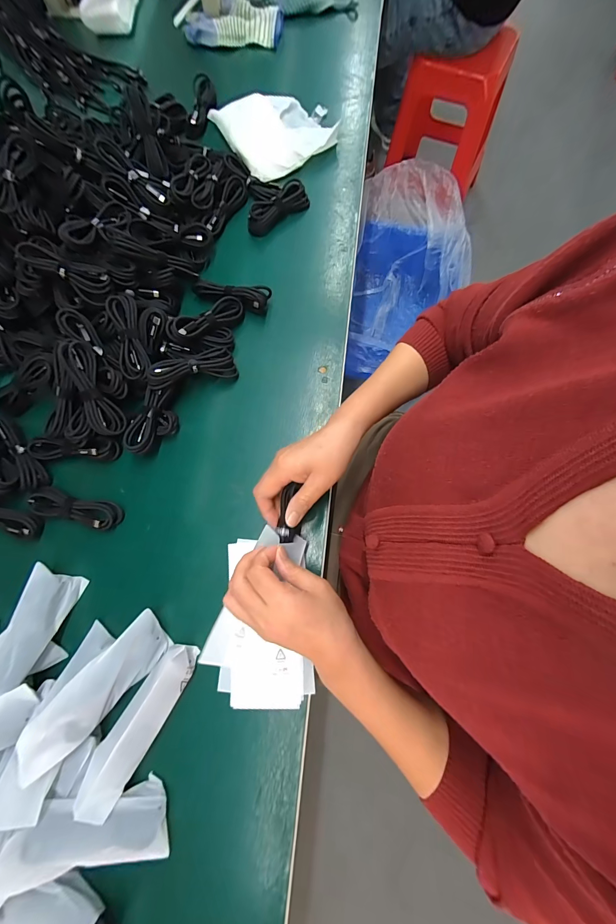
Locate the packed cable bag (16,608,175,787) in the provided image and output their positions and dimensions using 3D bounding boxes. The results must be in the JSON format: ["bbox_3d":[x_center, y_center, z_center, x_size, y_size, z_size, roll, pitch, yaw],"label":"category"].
[{"bbox_3d":[-0.208,0.226,0.316,0.045,0.035,0.144,38,61,10],"label":"packed cable bag"}]

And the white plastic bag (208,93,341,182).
[{"bbox_3d":[-0.049,-0.582,0.544,0.191,0.034,0.184,-28,77,-6],"label":"white plastic bag"}]

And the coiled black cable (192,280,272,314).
[{"bbox_3d":[-0.112,-0.240,0.456,0.113,0.034,0.026,9,76,4],"label":"coiled black cable"}]

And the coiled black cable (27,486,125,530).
[{"bbox_3d":[-0.284,0.057,0.385,0.107,0.022,0.032,12,76,5],"label":"coiled black cable"}]

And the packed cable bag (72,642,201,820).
[{"bbox_3d":[-0.167,0.259,0.316,0.043,0.042,0.149,29,78,8],"label":"packed cable bag"}]

